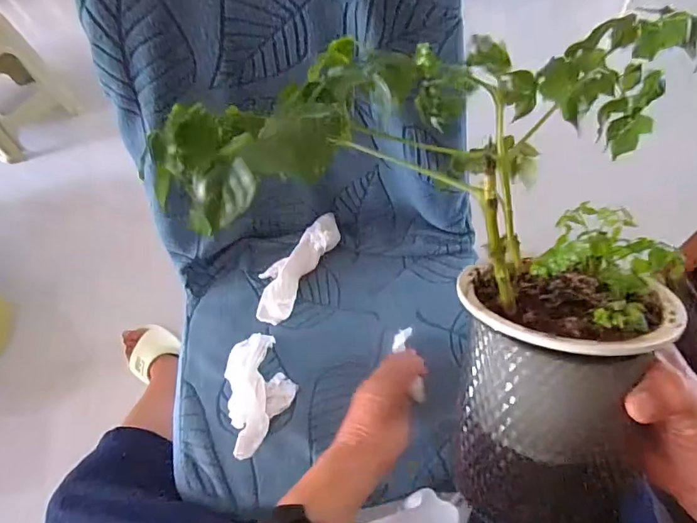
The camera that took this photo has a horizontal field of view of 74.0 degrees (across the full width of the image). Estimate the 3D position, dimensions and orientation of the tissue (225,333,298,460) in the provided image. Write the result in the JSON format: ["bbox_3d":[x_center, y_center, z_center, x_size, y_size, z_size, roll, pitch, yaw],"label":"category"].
[{"bbox_3d":[-0.102,0.144,0.527,0.073,0.031,0.132,-17,61,-6],"label":"tissue"}]

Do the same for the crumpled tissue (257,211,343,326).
[{"bbox_3d":[-0.071,0.005,0.601,0.059,0.031,0.157,29,66,18],"label":"crumpled tissue"}]

